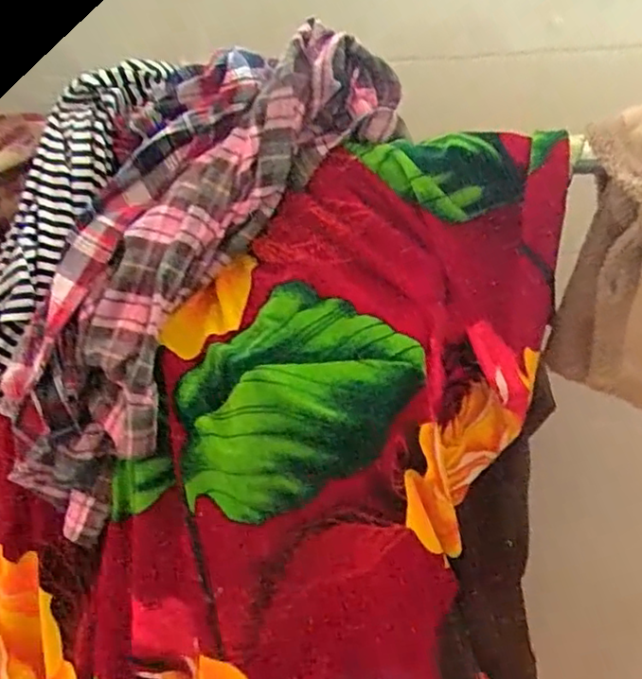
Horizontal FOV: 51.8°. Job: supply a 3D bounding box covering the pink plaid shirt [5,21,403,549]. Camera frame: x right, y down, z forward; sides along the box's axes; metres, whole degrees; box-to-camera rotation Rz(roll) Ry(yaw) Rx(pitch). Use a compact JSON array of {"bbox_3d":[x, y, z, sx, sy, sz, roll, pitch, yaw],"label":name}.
[{"bbox_3d":[-0.148,-0.072,0.672,0.203,0.167,0.578,29,84,47],"label":"pink plaid shirt"}]

